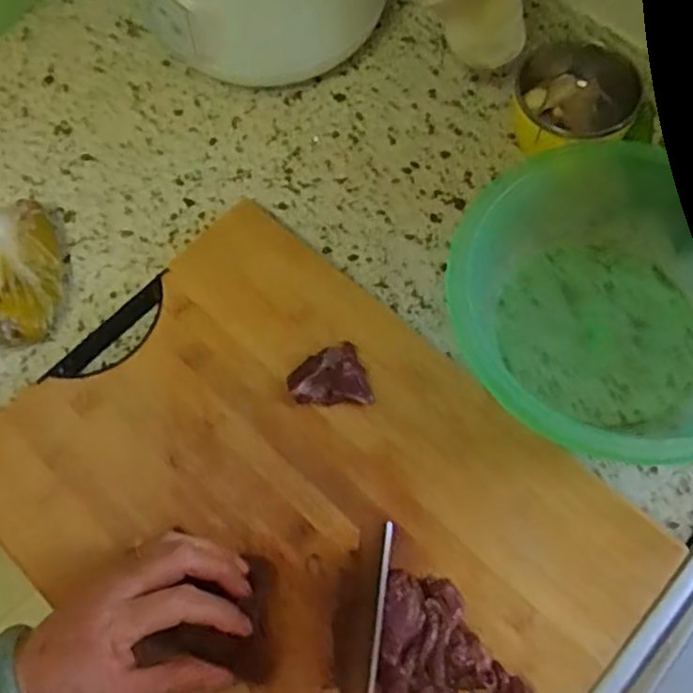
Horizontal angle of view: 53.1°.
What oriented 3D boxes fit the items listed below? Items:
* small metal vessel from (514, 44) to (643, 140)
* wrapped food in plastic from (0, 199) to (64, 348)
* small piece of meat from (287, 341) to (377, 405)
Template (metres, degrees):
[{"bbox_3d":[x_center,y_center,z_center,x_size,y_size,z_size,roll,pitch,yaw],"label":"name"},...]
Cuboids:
[{"bbox_3d":[0.184,-0.201,0.565,0.091,0.052,0.095,-1,67,2],"label":"small metal vessel"},{"bbox_3d":[-0.255,-0.058,0.531,0.065,0.043,0.115,-13,67,-4],"label":"wrapped food in plastic"},{"bbox_3d":[-0.013,0.022,0.470,0.051,0.018,0.043,-17,67,-5],"label":"small piece of meat"}]

